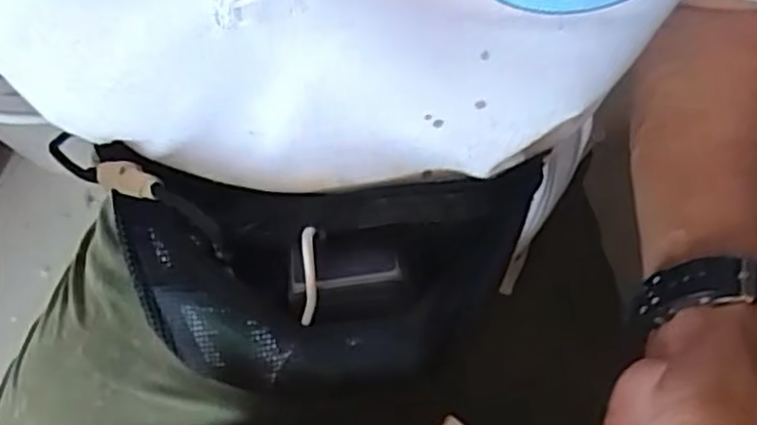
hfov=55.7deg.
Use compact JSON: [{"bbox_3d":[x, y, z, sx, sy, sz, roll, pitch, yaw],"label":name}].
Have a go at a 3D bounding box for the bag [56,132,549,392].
[{"bbox_3d":[-0.048,0.036,0.368,0.219,0.119,0.098,5,70,2],"label":"bag"}]

